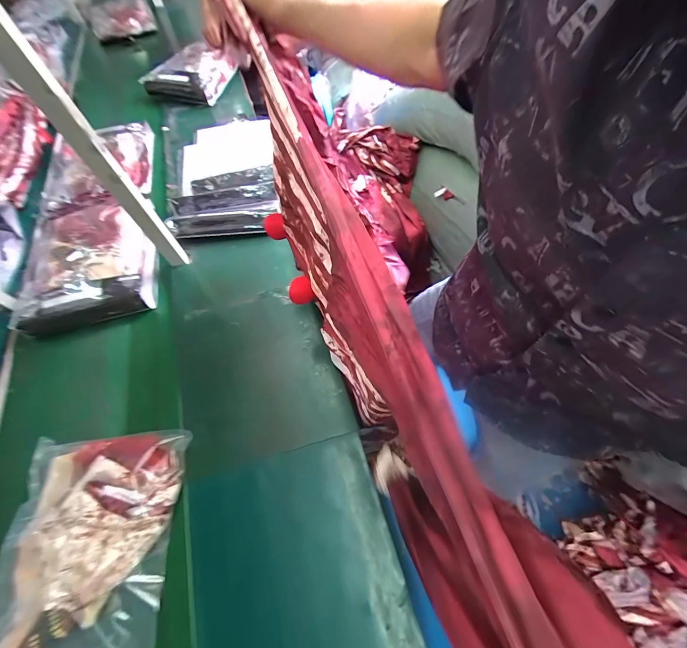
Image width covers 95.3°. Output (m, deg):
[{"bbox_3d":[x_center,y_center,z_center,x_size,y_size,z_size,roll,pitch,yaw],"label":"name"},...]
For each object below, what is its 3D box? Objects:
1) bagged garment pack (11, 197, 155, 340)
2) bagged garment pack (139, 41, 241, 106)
[{"bbox_3d":[-0.694,-0.181,0.843,0.305,0.078,0.433,-22,62,-9],"label":"bagged garment pack"},{"bbox_3d":[-0.623,-1.082,1.330,0.303,0.105,0.333,9,61,13],"label":"bagged garment pack"}]

